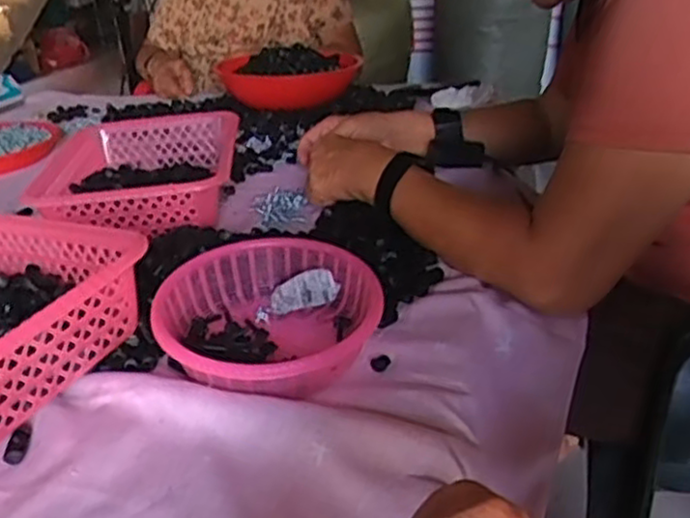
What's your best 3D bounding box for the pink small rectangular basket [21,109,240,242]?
[{"bbox_3d":[-0.241,-0.099,0.891,0.224,0.071,0.282,-6,26,-7],"label":"pink small rectangular basket"}]

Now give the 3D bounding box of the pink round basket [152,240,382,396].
[{"bbox_3d":[-0.060,0.048,0.570,0.161,0.064,0.159,-2,26,1],"label":"pink round basket"}]

